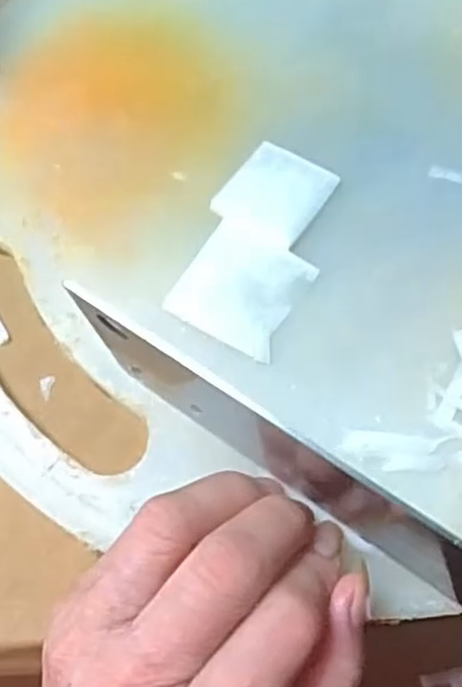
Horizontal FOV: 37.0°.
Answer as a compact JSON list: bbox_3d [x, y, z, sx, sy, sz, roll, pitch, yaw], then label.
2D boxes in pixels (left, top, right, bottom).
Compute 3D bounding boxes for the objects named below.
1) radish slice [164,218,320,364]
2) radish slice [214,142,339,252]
[{"bbox_3d":[0.004,-0.022,0.255,0.042,0.004,0.046,26,69,14],"label":"radish slice"},{"bbox_3d":[0.017,-0.059,0.271,0.036,0.004,0.043,30,70,15],"label":"radish slice"}]

